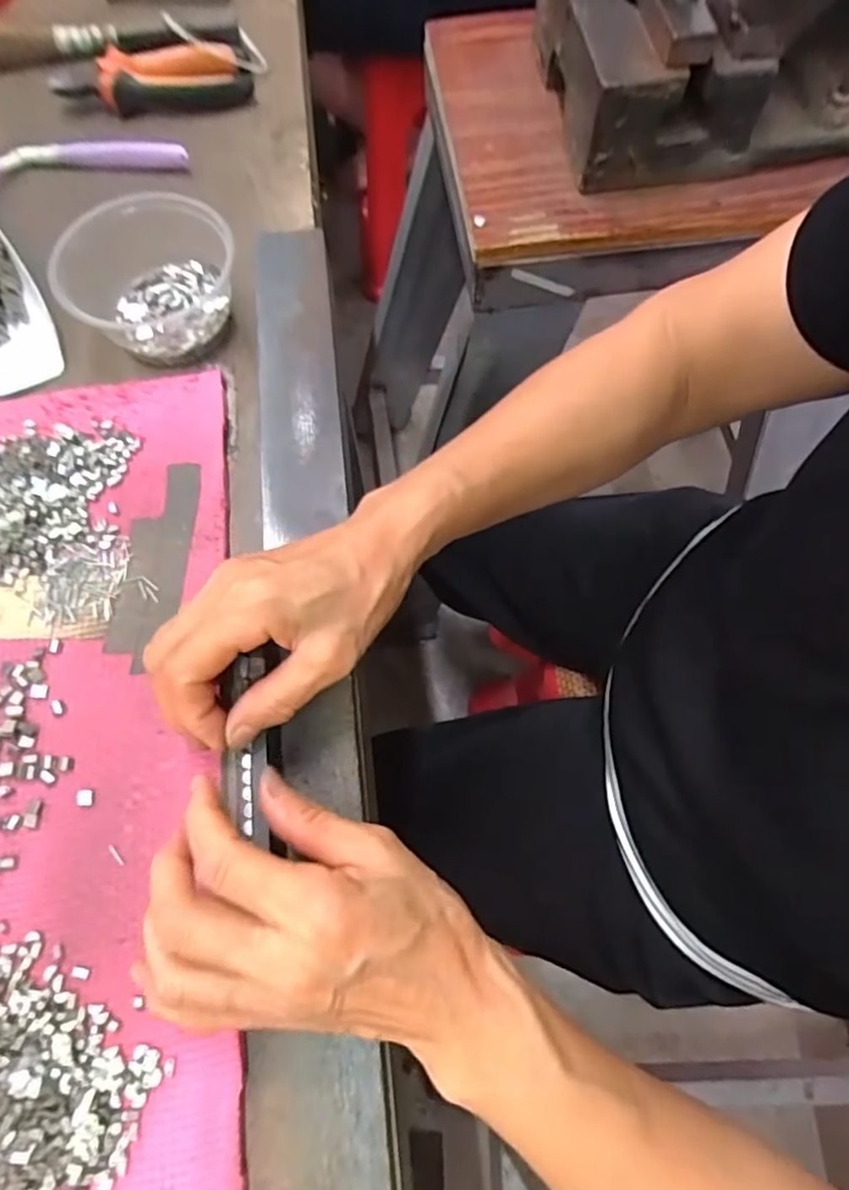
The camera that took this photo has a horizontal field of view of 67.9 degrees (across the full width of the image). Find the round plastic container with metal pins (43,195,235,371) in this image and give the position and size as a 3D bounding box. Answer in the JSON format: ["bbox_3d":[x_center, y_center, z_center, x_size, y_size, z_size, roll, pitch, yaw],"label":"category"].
[{"bbox_3d":[-0.170,-0.200,0.394,0.099,0.052,0.094,0,68,1],"label":"round plastic container with metal pins"}]

